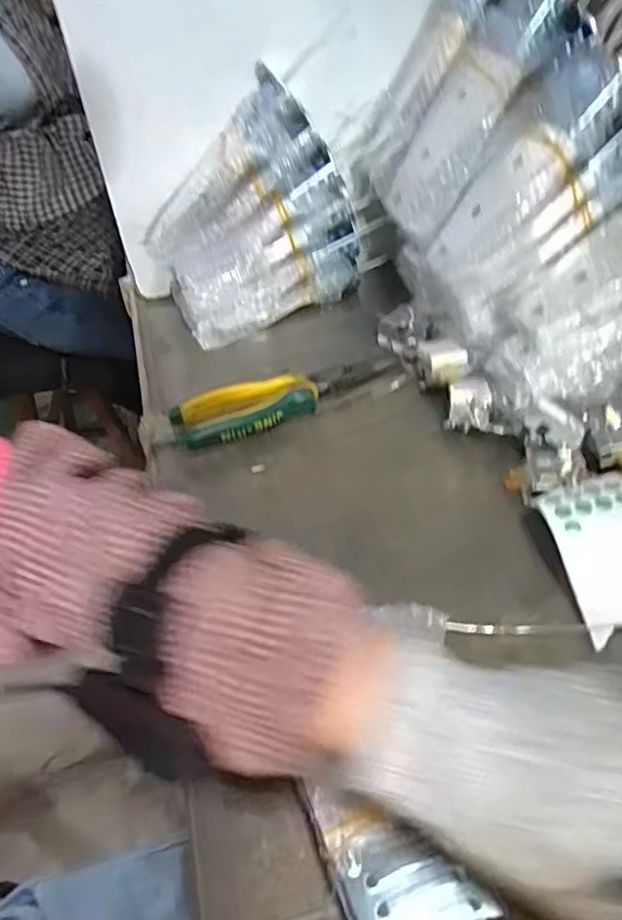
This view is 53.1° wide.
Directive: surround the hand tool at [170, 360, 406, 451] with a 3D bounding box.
[{"bbox_3d":[-0.012,-0.048,0.490,0.187,0.023,0.048,-16,48,-10],"label":"hand tool"}]

